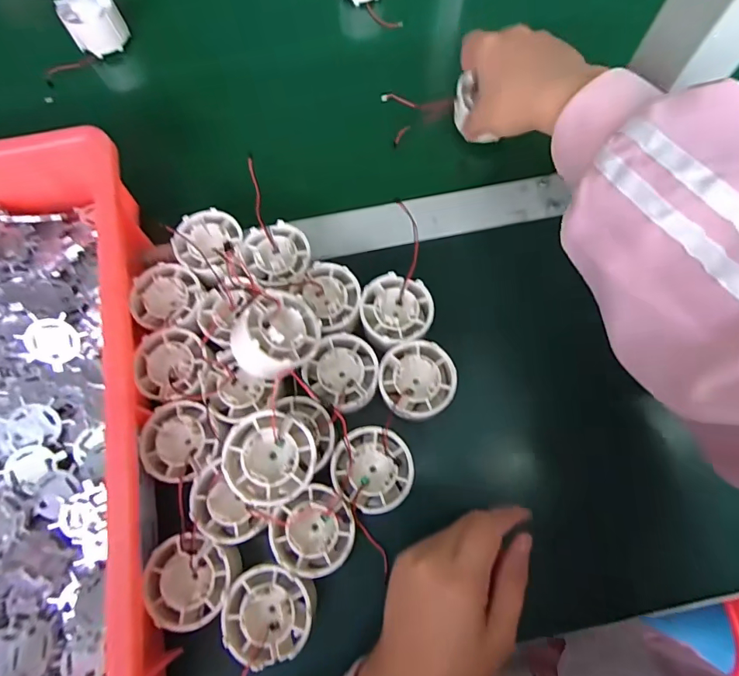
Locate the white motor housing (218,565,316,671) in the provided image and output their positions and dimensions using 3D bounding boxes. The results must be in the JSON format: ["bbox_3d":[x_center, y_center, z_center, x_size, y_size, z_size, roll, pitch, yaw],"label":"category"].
[{"bbox_3d":[-0.060,0.165,0.268,0.052,0.018,0.051,0,72,1],"label":"white motor housing"}]

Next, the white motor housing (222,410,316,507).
[{"bbox_3d":[-0.057,0.069,0.259,0.050,0.022,0.050,-12,77,-5],"label":"white motor housing"}]

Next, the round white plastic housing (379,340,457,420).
[{"bbox_3d":[0.033,0.031,0.313,0.050,0.022,0.052,0,72,1],"label":"round white plastic housing"}]

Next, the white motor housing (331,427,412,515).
[{"bbox_3d":[0.002,0.085,0.291,0.050,0.021,0.051,0,72,1],"label":"white motor housing"}]

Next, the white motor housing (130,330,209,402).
[{"bbox_3d":[-0.138,0.019,0.315,0.046,0.023,0.050,0,72,1],"label":"white motor housing"}]

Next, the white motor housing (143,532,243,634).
[{"bbox_3d":[-0.108,0.147,0.274,0.051,0.027,0.051,0,72,1],"label":"white motor housing"}]

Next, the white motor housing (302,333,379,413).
[{"bbox_3d":[-0.017,0.024,0.312,0.048,0.022,0.048,0,72,1],"label":"white motor housing"}]

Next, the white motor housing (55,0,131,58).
[{"bbox_3d":[-0.269,-0.309,0.440,0.044,0.040,0.052,43,77,13],"label":"white motor housing"}]

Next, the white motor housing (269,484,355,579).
[{"bbox_3d":[-0.035,0.122,0.285,0.050,0.021,0.048,0,72,1],"label":"white motor housing"}]

